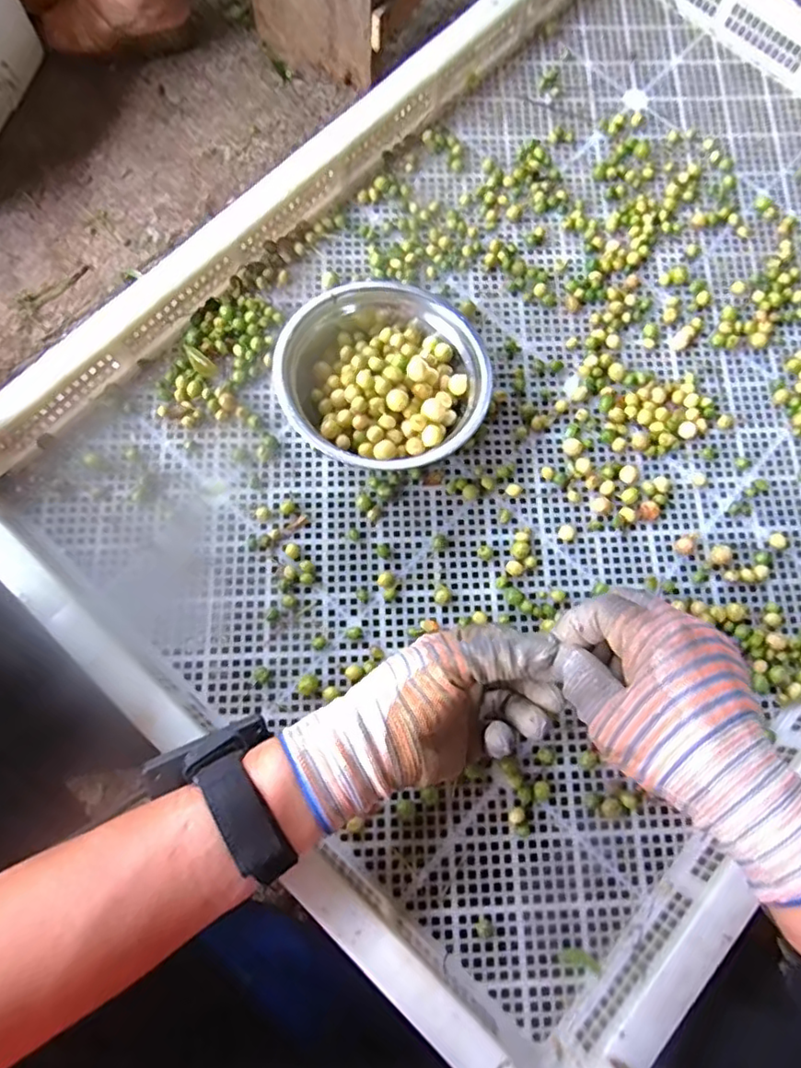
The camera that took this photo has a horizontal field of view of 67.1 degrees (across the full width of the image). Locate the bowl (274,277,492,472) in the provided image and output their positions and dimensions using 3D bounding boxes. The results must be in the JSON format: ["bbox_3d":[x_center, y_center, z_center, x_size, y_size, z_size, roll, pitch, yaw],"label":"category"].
[{"bbox_3d":[-0.012,-0.110,0.451,0.146,0.059,0.132,43,79,9],"label":"bowl"}]

